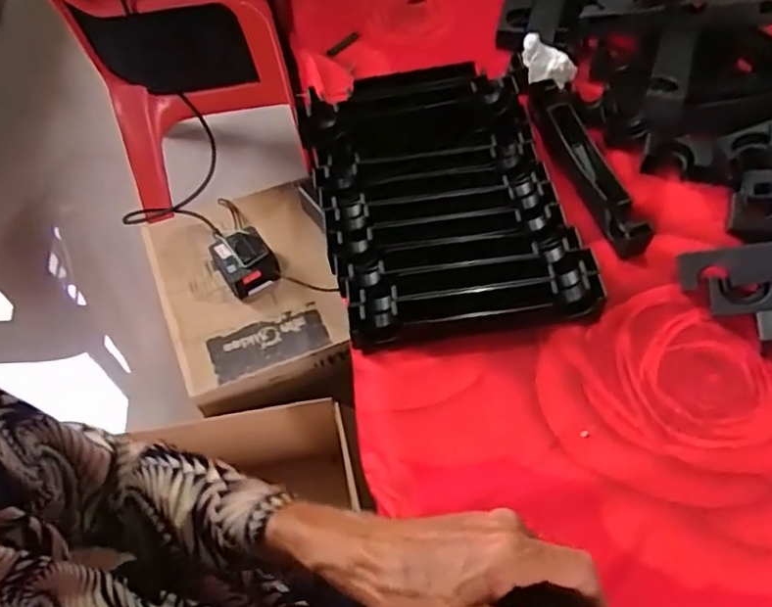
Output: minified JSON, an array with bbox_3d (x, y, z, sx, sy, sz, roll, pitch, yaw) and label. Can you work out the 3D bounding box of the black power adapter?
[{"bbox_3d":[-0.196,-0.060,0.896,0.074,0.054,0.082,-27,61,-13],"label":"black power adapter"}]

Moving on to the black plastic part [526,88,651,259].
[{"bbox_3d":[0.180,-0.122,0.565,0.040,0.030,0.189,-13,57,-5],"label":"black plastic part"}]

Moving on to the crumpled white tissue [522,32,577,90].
[{"bbox_3d":[0.152,-0.229,0.614,0.052,0.027,0.035,26,62,19],"label":"crumpled white tissue"}]

